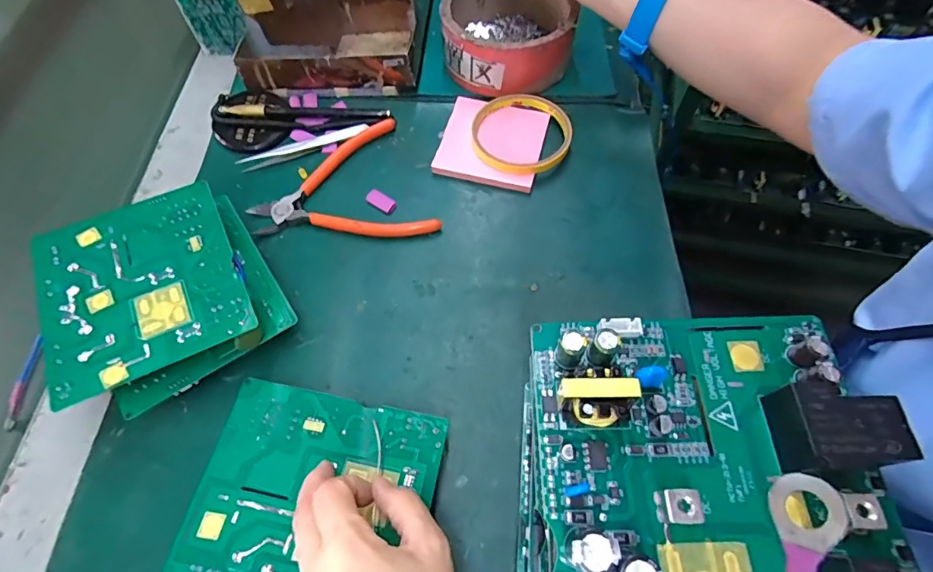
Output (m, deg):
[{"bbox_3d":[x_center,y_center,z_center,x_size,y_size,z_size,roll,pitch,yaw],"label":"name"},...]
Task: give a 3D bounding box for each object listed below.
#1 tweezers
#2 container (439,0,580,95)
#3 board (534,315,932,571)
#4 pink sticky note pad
[{"bbox_3d":[-0.143,-0.123,0.407,0.112,0.006,0.015,-19,64,-8],"label":"tweezers"},{"bbox_3d":[0.038,-0.243,0.434,0.119,0.053,0.124,-11,63,-3],"label":"container"},{"bbox_3d":[0.082,0.067,0.146,0.109,0.028,0.128,0,62,2],"label":"board"},{"bbox_3d":[0.022,-0.127,0.402,0.086,0.013,0.088,13,64,8],"label":"pink sticky note pad"}]

